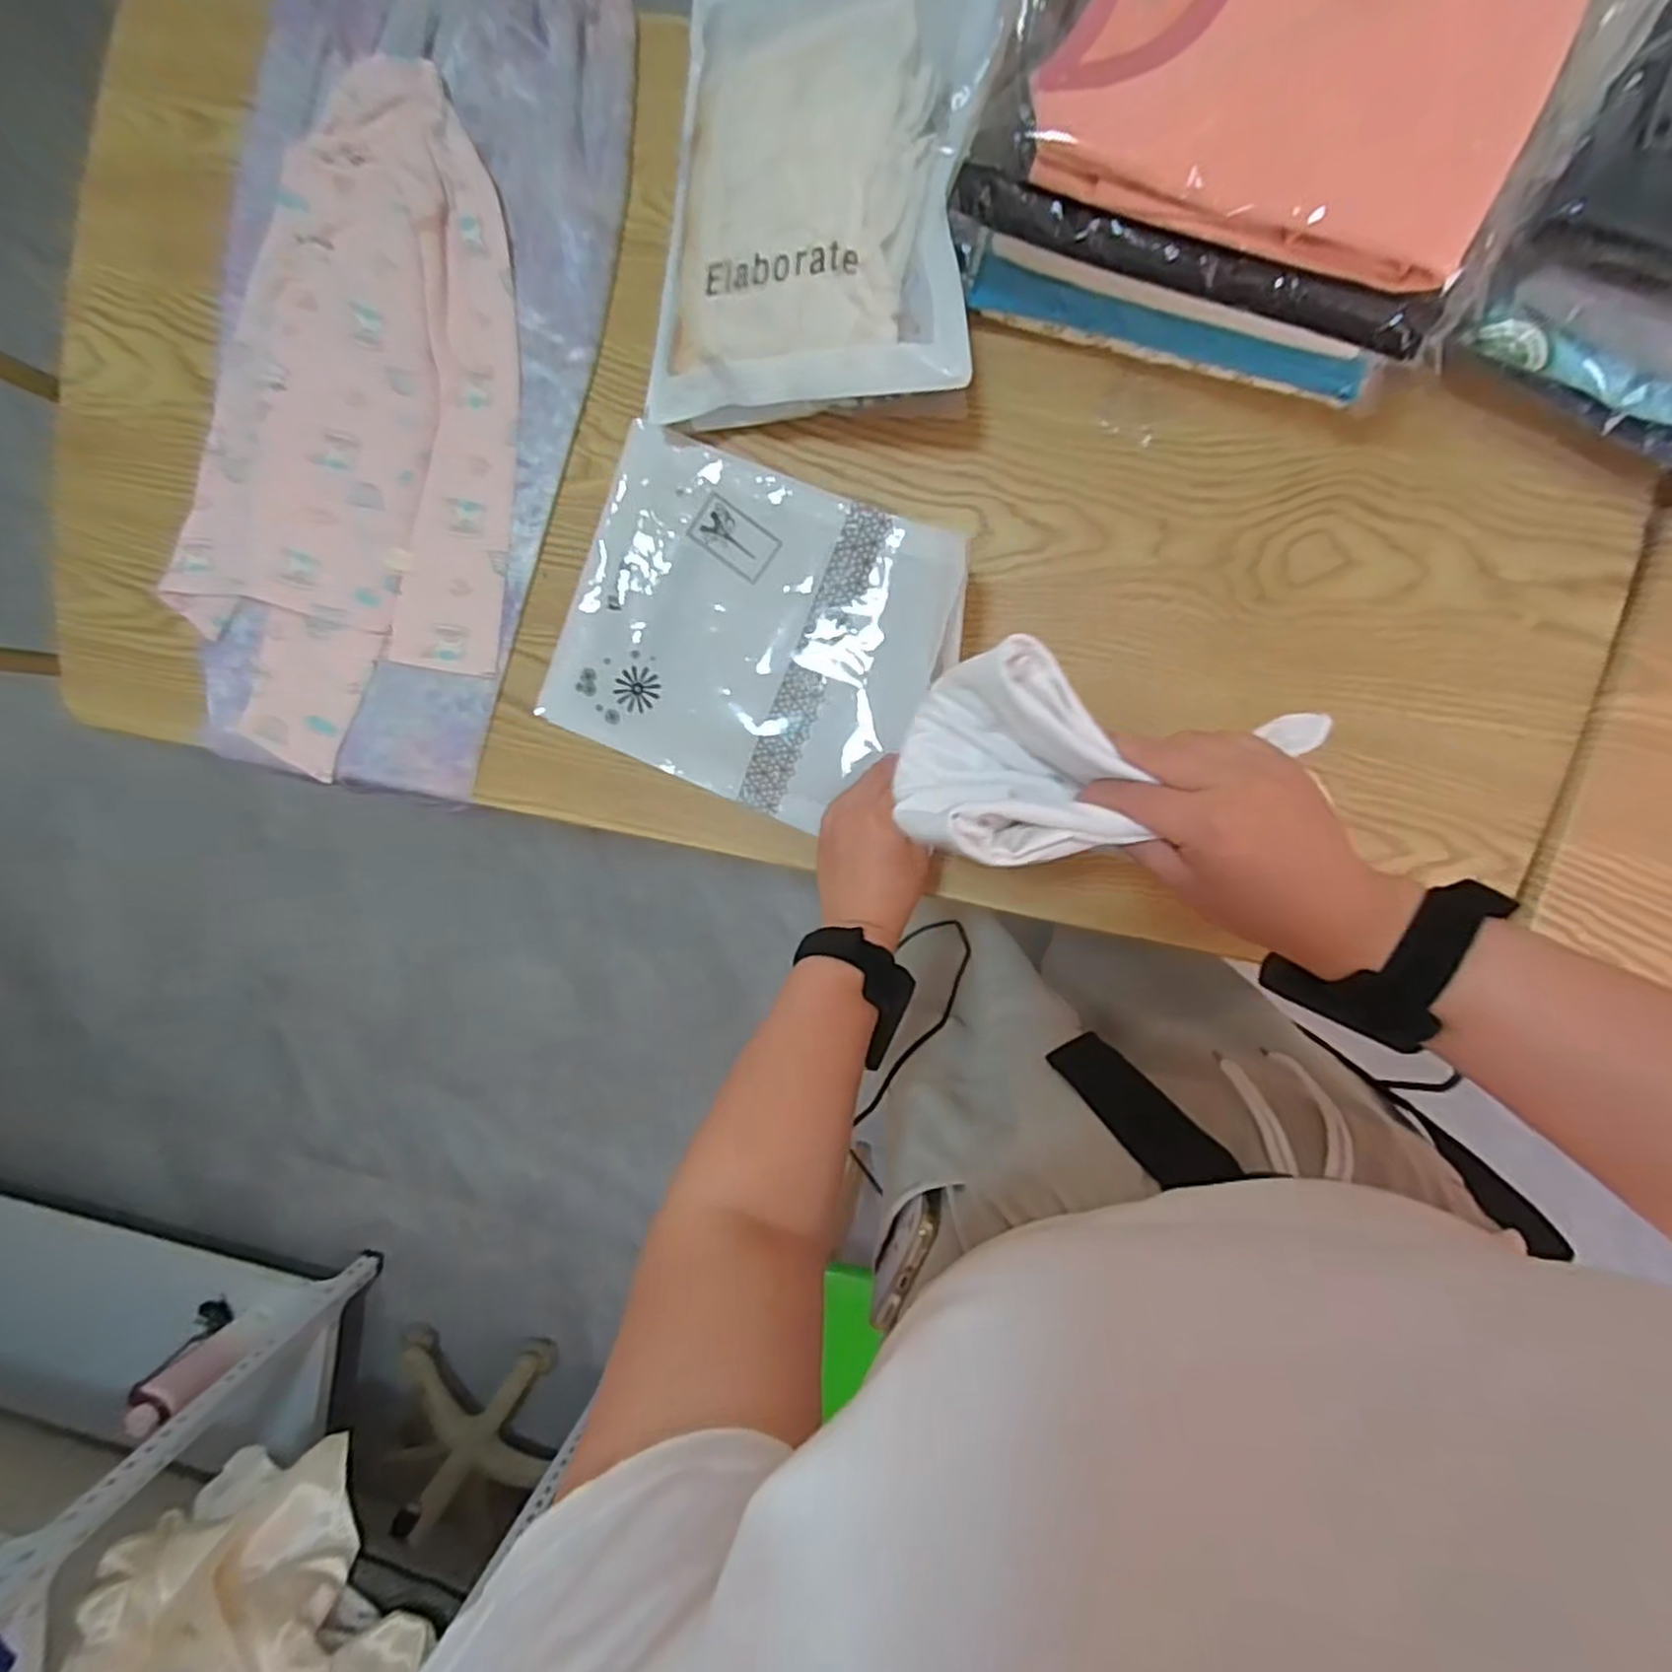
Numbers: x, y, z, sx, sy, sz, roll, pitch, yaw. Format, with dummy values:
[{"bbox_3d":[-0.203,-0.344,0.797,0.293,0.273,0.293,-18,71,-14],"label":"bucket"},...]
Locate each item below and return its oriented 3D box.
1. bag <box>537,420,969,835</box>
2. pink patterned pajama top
[{"bbox_3d":[-0.065,-0.148,0.565,0.276,0.033,0.233,24,97,6],"label":"bag"},{"bbox_3d":[-0.380,-0.312,0.597,0.268,0.024,0.502,11,95,7],"label":"pink patterned pajama top"}]

